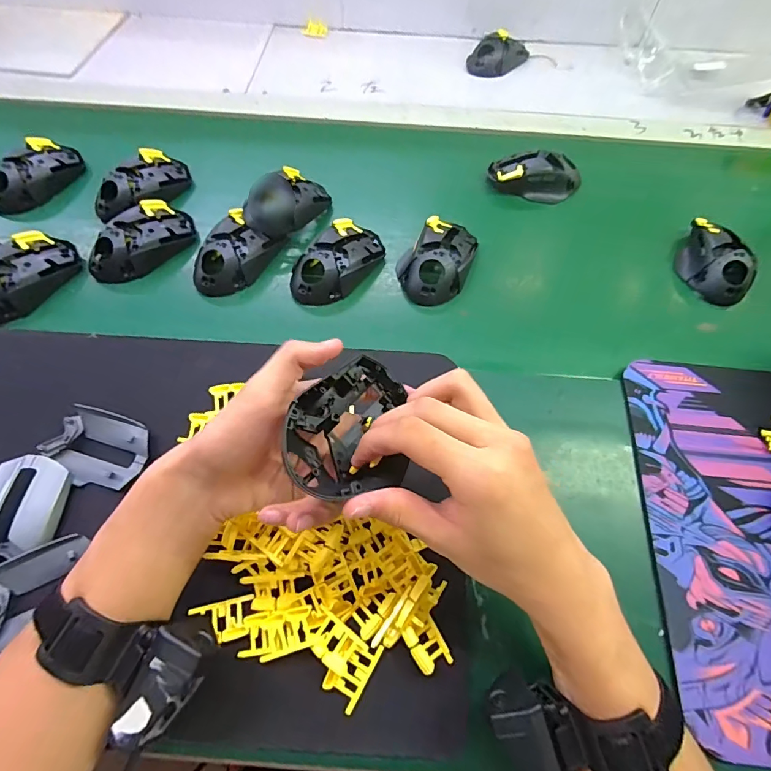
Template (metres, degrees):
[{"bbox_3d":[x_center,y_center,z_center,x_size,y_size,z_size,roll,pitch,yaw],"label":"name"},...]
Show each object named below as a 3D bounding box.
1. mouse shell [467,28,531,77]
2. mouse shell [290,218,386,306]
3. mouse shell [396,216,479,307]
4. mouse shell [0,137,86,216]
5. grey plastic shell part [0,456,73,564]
[{"bbox_3d":[0.188,-0.539,0.697,0.063,0.034,0.106,40,67,17],"label":"mouse shell"},{"bbox_3d":[-0.053,-0.134,0.463,0.071,0.035,0.116,28,64,11],"label":"mouse shell"},{"bbox_3d":[0.055,-0.138,0.467,0.075,0.038,0.112,24,63,9],"label":"mouse shell"},{"bbox_3d":[-0.422,-0.256,0.523,0.059,0.040,0.115,18,62,6],"label":"mouse shell"},{"bbox_3d":[-0.280,0.097,0.332,0.059,0.021,0.079,-1,62,-4],"label":"grey plastic shell part"}]

